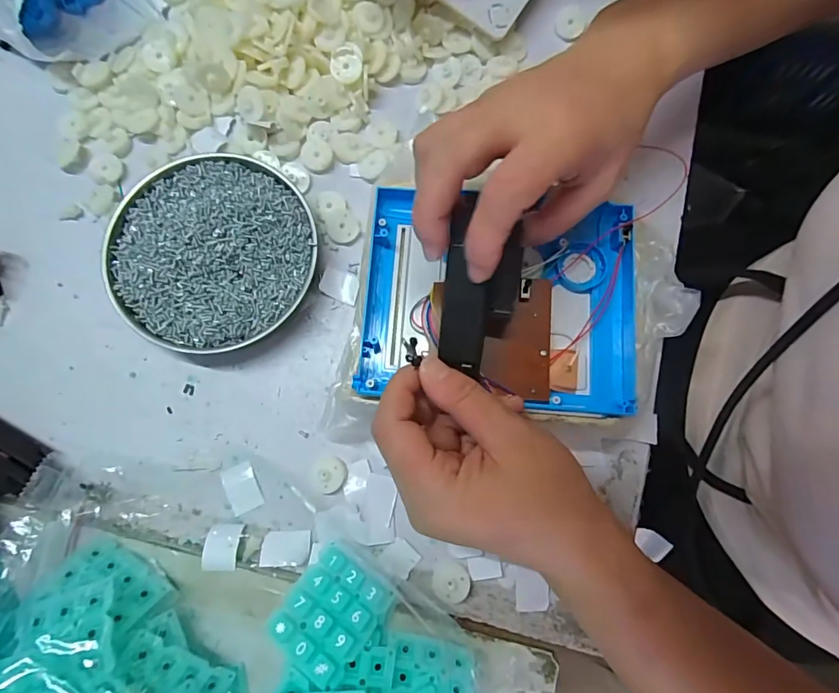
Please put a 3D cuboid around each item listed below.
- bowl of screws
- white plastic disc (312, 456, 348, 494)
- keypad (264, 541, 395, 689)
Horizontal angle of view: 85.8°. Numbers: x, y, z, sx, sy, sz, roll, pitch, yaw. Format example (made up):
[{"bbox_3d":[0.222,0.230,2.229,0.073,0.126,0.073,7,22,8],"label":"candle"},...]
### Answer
[{"bbox_3d":[-0.137,-0.063,0.304,0.132,0.030,0.132,0,79,-1],"label":"bowl of screws"},{"bbox_3d":[-0.058,0.082,0.289,0.022,0.006,0.021,0,79,-1],"label":"white plastic disc"},{"bbox_3d":[-0.049,0.145,0.252,0.048,0.009,0.058,34,59,17],"label":"keypad"}]

